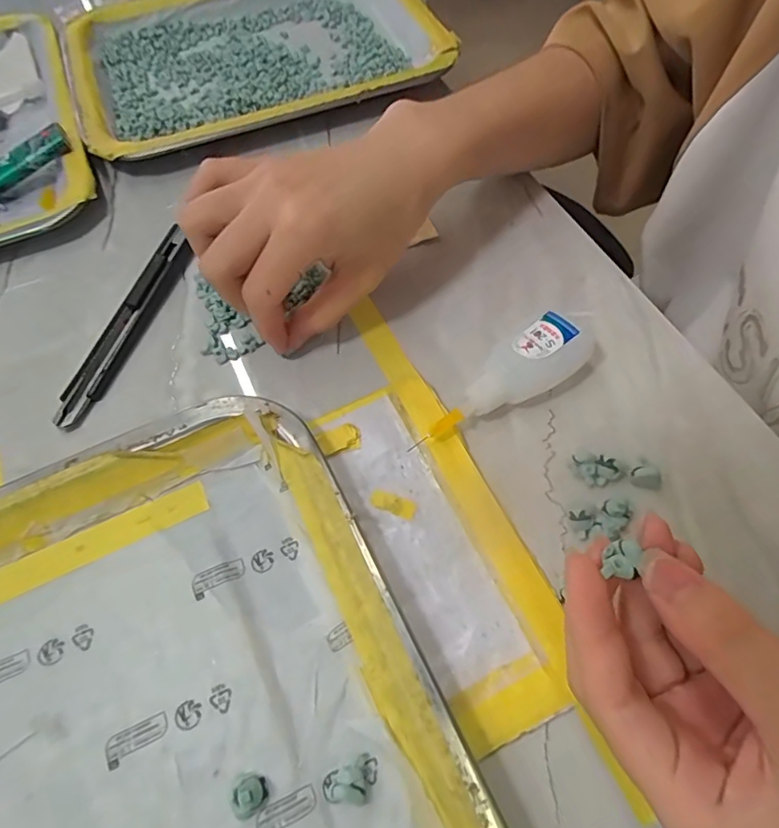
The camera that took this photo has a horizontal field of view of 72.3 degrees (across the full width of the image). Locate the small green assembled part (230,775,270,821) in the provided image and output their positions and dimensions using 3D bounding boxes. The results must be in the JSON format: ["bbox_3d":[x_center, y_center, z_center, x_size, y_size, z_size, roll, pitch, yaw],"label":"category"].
[{"bbox_3d":[-0.048,0.128,0.179,0.011,0.011,0.011,-30,64,-14],"label":"small green assembled part"}]

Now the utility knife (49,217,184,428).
[{"bbox_3d":[-0.143,-0.052,0.291,0.015,0.010,0.132,13,62,10],"label":"utility knife"}]

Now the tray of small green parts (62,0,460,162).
[{"bbox_3d":[-0.096,-0.273,0.396,0.264,0.019,0.189,-21,62,-9],"label":"tray of small green parts"}]

